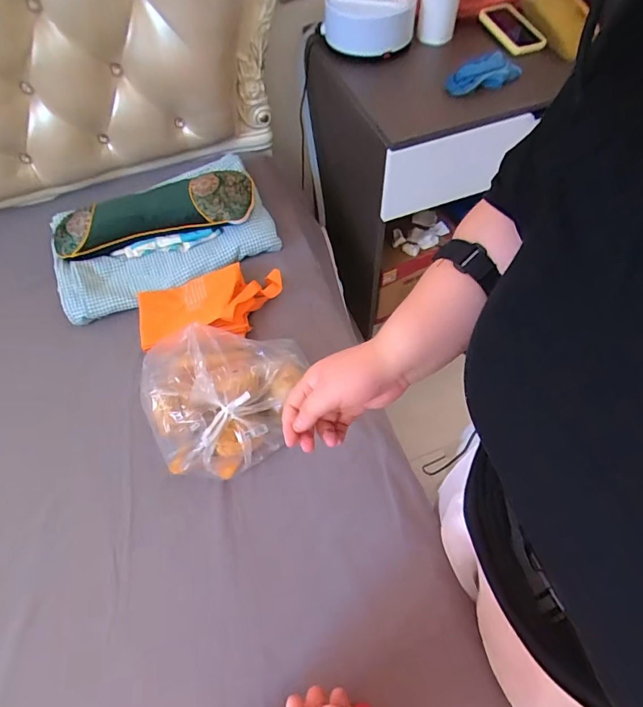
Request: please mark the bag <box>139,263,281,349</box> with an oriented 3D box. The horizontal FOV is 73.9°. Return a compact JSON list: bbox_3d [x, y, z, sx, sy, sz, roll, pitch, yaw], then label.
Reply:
[{"bbox_3d":[-0.215,-0.105,0.862,0.276,0.045,0.152,-16,60,-6],"label":"bag"}]

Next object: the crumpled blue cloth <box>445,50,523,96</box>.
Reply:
[{"bbox_3d":[0.362,-0.611,0.925,0.180,0.053,0.057,-25,61,-11],"label":"crumpled blue cloth"}]

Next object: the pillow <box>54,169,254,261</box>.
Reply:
[{"bbox_3d":[-0.359,-0.303,0.932,0.425,0.095,0.143,-12,60,-4],"label":"pillow"}]

